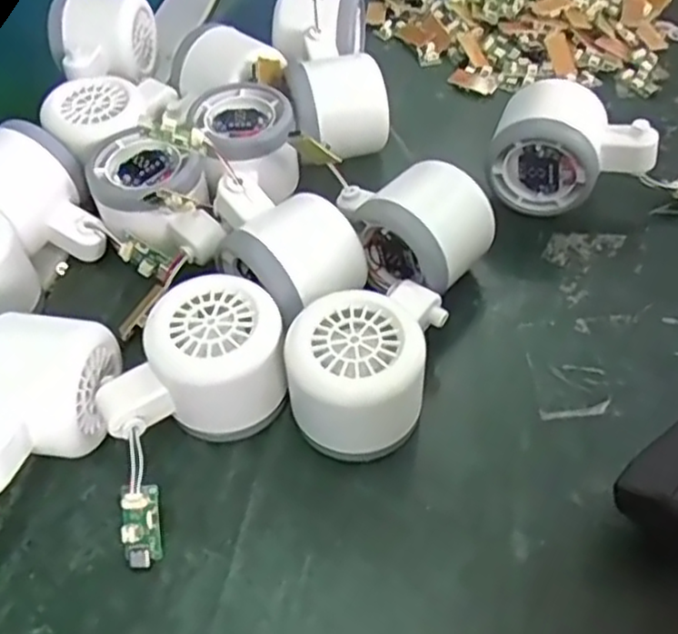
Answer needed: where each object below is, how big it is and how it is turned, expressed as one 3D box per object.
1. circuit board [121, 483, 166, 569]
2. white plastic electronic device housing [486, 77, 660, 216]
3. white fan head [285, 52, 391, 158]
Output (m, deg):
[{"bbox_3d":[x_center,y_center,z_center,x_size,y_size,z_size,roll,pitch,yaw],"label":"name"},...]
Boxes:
[{"bbox_3d":[-0.080,0.085,0.290,0.016,0.006,0.032,-3,90,-1],"label":"circuit board"},{"bbox_3d":[0.129,-0.091,0.396,0.082,0.062,0.050,20,54,16],"label":"white plastic electronic device housing"},{"bbox_3d":[0.000,-0.121,0.426,0.057,0.056,0.057,-5,51,-3],"label":"white fan head"}]

